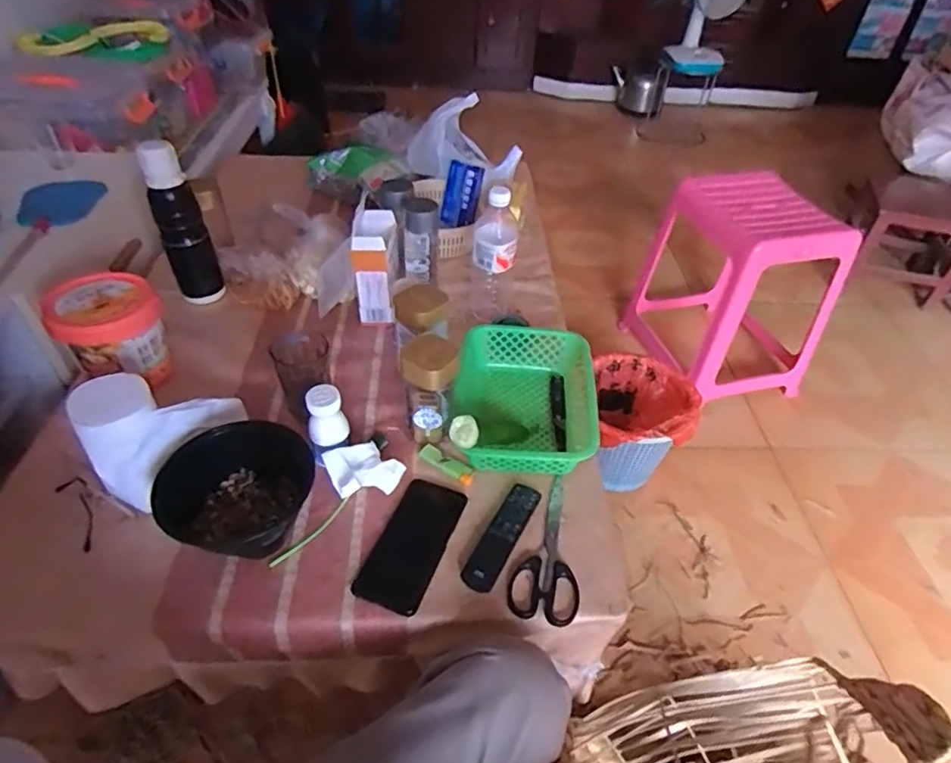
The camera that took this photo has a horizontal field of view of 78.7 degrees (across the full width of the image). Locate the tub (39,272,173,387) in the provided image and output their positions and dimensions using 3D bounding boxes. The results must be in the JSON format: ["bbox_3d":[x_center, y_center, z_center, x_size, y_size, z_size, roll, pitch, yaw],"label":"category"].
[{"bbox_3d":[-0.498,-0.065,0.809,0.128,0.134,0.128,-26,51,-27],"label":"tub"}]

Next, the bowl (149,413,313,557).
[{"bbox_3d":[-0.274,0.117,0.672,0.147,0.067,0.147,1,44,-1],"label":"bowl"}]

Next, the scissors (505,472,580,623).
[{"bbox_3d":[0.088,0.189,0.679,0.076,0.014,0.189,10,44,8],"label":"scissors"}]

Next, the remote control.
[{"bbox_3d":[0.034,0.177,0.673,0.037,0.016,0.148,23,47,20],"label":"remote control"}]

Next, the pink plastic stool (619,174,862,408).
[{"bbox_3d":[0.630,-0.228,1.440,0.323,0.452,0.400,-12,46,-15],"label":"pink plastic stool"}]

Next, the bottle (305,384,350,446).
[{"bbox_3d":[-0.181,0.042,0.699,0.047,0.066,0.040,-14,46,-17],"label":"bottle"}]

